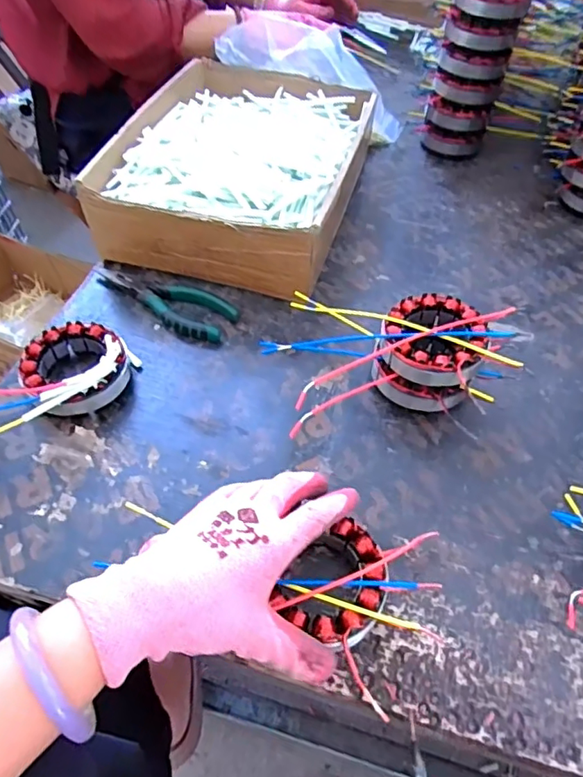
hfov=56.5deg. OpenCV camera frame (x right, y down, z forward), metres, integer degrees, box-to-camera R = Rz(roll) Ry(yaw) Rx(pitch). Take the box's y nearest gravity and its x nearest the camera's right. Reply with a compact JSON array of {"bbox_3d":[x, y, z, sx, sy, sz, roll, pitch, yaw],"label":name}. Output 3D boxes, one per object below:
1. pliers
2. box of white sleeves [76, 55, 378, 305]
[{"bbox_3d":[-0.122,-0.089,0.538,0.145,0.016,0.052,31,56,22],"label":"pliers"},{"bbox_3d":[-0.047,-0.255,0.626,0.240,0.099,0.340,13,51,9],"label":"box of white sleeves"}]

